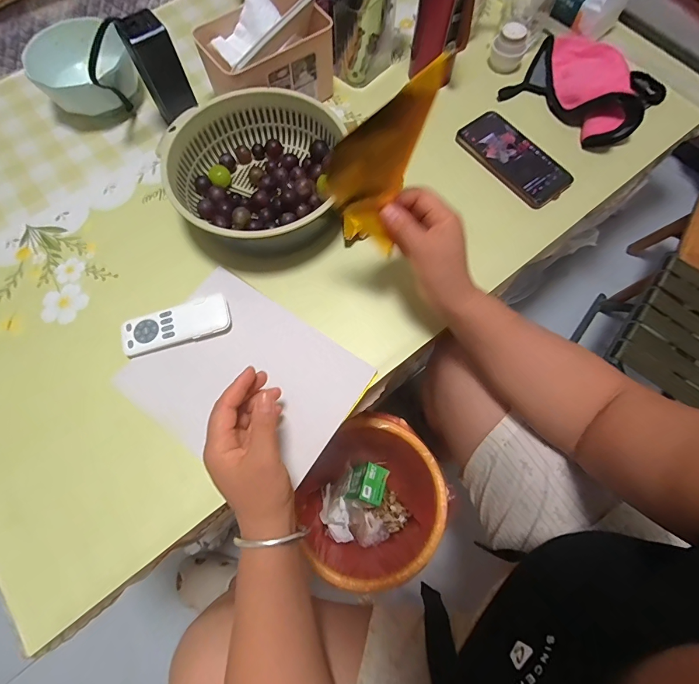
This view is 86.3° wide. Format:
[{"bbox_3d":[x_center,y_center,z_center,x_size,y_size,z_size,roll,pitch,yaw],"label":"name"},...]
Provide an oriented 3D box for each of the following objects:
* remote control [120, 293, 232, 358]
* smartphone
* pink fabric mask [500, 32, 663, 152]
[{"bbox_3d":[-0.205,-0.018,0.445,0.125,0.017,0.049,-17,71,-5],"label":"remote control"},{"bbox_3d":[0.233,-0.262,0.532,0.074,0.020,0.165,-35,74,-11],"label":"smartphone"},{"bbox_3d":[0.355,-0.384,0.557,0.187,0.055,0.163,41,76,13],"label":"pink fabric mask"}]

